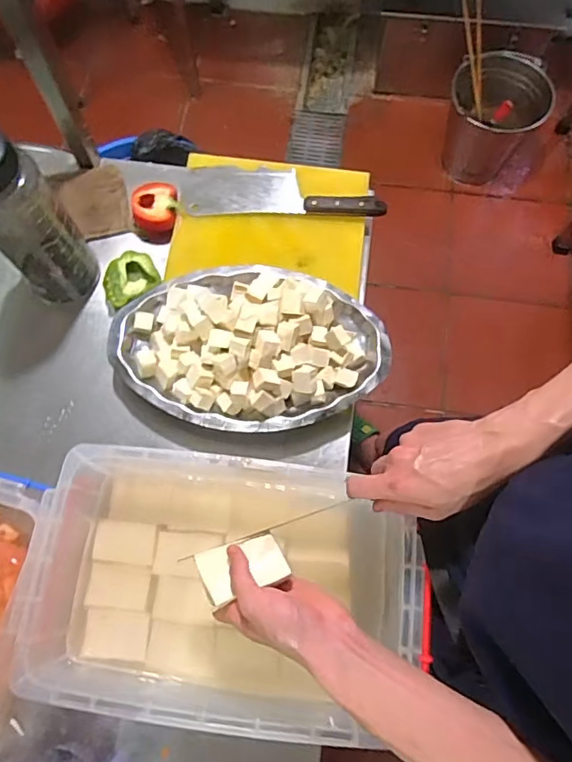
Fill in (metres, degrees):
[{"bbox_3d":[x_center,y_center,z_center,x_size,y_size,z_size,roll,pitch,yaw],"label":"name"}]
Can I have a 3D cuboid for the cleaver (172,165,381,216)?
[{"bbox_3d":[-0.009,-0.306,0.811,0.317,0.024,0.089,1,71,0],"label":"cleaver"}]

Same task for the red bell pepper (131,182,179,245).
[{"bbox_3d":[-0.206,-0.268,0.810,0.075,0.049,0.086,-11,72,-4],"label":"red bell pepper"}]

